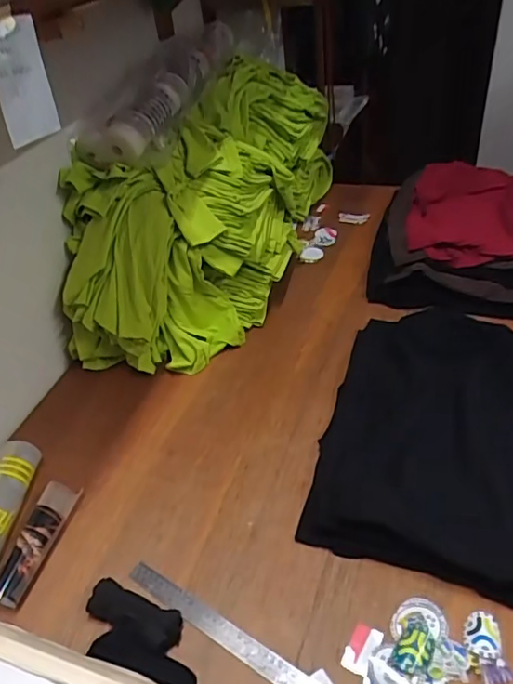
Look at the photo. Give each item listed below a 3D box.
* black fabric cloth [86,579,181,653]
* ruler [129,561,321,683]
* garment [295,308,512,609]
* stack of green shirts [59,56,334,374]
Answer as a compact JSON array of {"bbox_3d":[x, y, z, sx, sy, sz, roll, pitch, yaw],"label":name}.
[{"bbox_3d":[-0.157,0.348,0.695,0.127,0.033,0.050,14,43,23],"label":"black fabric cloth"},{"bbox_3d":[-0.035,0.368,0.680,0.320,0.006,0.030,21,53,29],"label":"ruler"},{"bbox_3d":[0.301,0.128,0.878,0.351,0.055,0.510,9,41,17],"label":"garment"},{"bbox_3d":[-0.081,-0.330,1.230,0.347,0.371,0.851,12,42,21],"label":"stack of green shirts"}]

